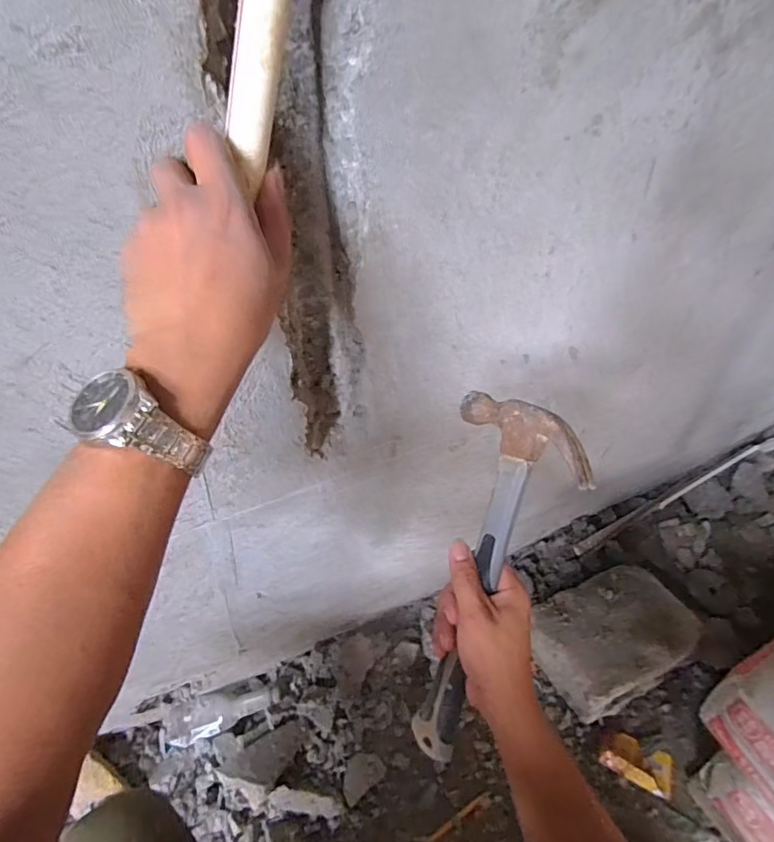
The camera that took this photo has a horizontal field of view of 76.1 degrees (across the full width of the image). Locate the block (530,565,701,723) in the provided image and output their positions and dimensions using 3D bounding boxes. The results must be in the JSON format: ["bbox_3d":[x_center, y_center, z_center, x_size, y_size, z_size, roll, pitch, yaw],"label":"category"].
[{"bbox_3d":[0.424,0.394,0.930,0.272,0.076,0.196,-19,53,-18],"label":"block"}]

